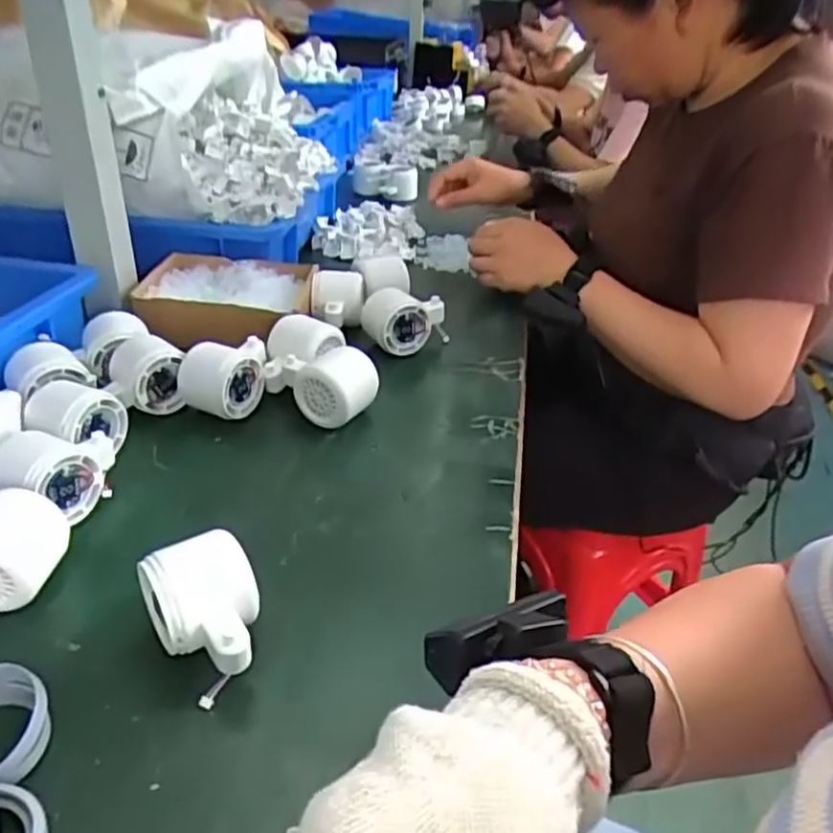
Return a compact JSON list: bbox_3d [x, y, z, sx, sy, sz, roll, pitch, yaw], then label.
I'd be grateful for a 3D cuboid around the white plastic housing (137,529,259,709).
[{"bbox_3d":[-0.115,0.111,0.392,0.057,0.056,0.073,-14,37,-26],"label":"white plastic housing"}]

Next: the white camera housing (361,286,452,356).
[{"bbox_3d":[-0.007,-0.097,0.707,0.080,0.057,0.047,-12,36,-24],"label":"white camera housing"}]

